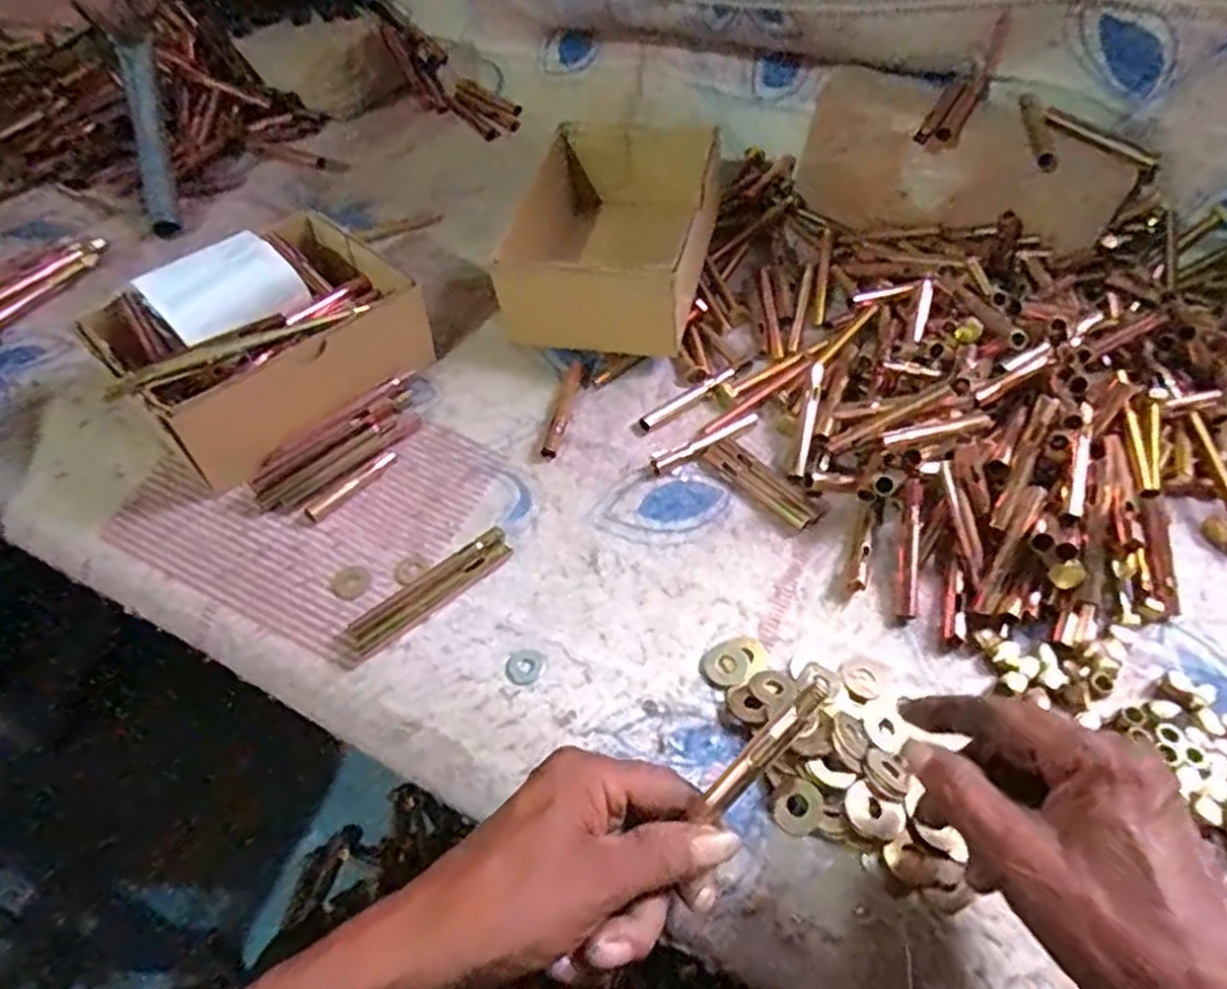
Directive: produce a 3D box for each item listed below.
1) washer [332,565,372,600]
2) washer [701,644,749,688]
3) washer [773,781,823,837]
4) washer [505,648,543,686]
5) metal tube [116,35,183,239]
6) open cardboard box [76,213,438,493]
[{"bbox_3d":[-0.157,0.053,0.445,0.022,0.004,0.019,-39,61,-23],"label":"washer"},{"bbox_3d":[0.063,0.094,0.412,0.025,0.004,0.024,-1,54,2],"label":"washer"},{"bbox_3d":[0.090,0.152,0.360,0.022,0.004,0.024,41,84,21],"label":"washer"},{"bbox_3d":[-0.049,0.096,0.413,0.021,0.004,0.021,-1,54,2],"label":"washer"},{"bbox_3d":[-0.398,-0.311,0.633,0.030,0.025,0.217,-17,72,-9],"label":"metal tube"},{"bbox_3d":[-0.228,-0.104,0.496,0.174,0.092,0.137,-38,61,-22],"label":"open cardboard box"}]

